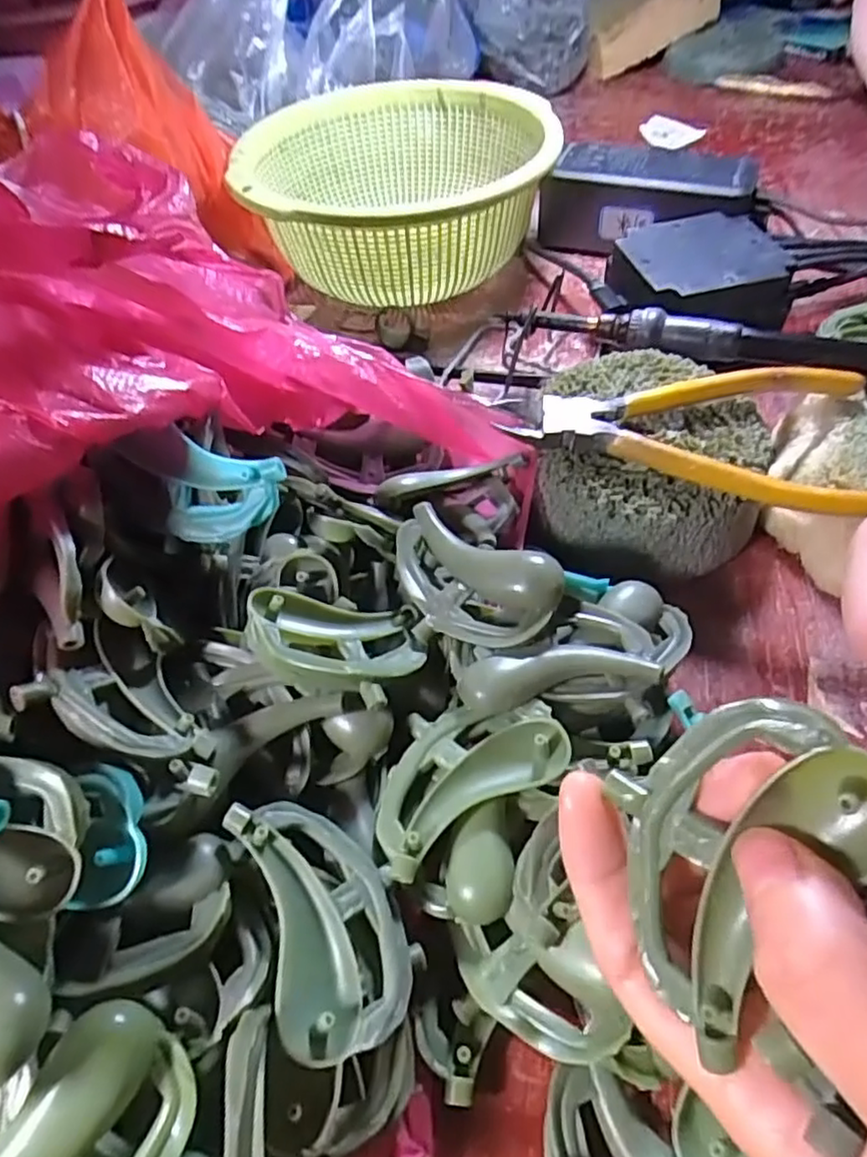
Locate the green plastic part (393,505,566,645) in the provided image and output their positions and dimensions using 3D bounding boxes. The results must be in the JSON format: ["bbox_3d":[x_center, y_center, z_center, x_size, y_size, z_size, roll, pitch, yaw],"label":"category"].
[{"bbox_3d":[0.011,0.000,0.238,0.065,0.017,0.036,27,60,22],"label":"green plastic part"}]

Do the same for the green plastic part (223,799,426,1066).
[{"bbox_3d":[-0.030,0.093,0.186,0.038,0.018,0.064,-11,57,-24],"label":"green plastic part"}]

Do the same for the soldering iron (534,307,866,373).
[{"bbox_3d":[0.139,-0.108,0.312,0.190,0.022,0.023,16,56,16],"label":"soldering iron"}]

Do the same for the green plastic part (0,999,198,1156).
[{"bbox_3d":[-0.084,0.125,0.139,0.065,0.016,0.035,-35,58,-20],"label":"green plastic part"}]

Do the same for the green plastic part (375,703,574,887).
[{"bbox_3d":[0.007,0.059,0.214,0.066,0.013,0.041,-30,57,-17],"label":"green plastic part"}]

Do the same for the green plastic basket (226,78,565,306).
[{"bbox_3d":[-0.018,-0.250,0.430,0.179,0.072,0.201,10,55,12],"label":"green plastic basket"}]

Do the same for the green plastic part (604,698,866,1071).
[{"bbox_3d":[0.055,0.051,0.129,0.042,0.008,0.063,37,109,29],"label":"green plastic part"}]

